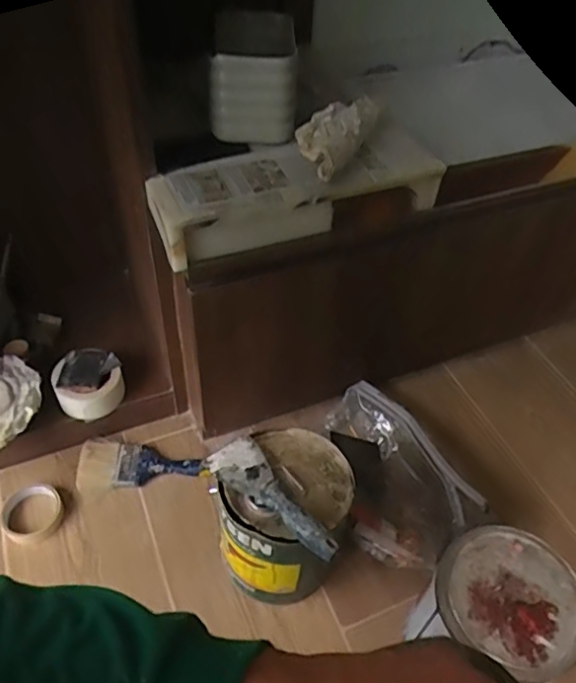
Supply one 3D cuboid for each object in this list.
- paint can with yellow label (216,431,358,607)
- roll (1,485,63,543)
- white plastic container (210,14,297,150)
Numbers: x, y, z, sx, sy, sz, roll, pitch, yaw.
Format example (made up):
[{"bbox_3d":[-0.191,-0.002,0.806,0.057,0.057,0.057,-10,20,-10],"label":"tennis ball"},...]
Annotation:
[{"bbox_3d":[-0.001,0.231,0.767,0.145,0.196,0.169,33,54,25],"label":"paint can with yellow label"},{"bbox_3d":[-0.387,0.257,0.869,0.085,0.030,0.074,-32,56,-28],"label":"roll"},{"bbox_3d":[-0.046,-0.354,0.766,0.107,0.094,0.199,1,47,-2],"label":"white plastic container"}]

